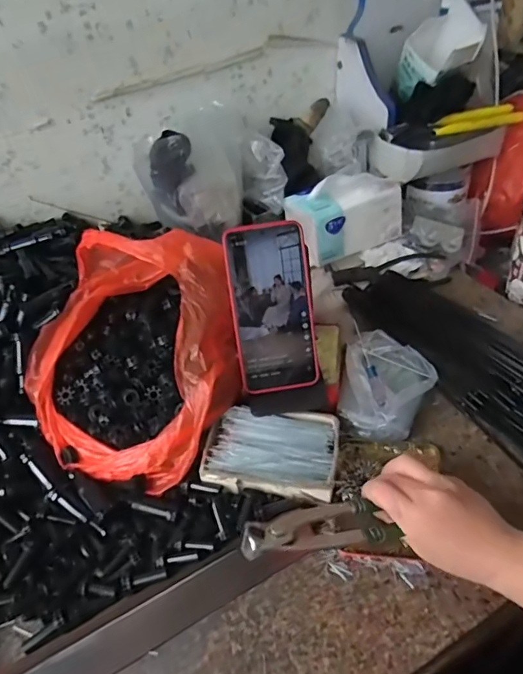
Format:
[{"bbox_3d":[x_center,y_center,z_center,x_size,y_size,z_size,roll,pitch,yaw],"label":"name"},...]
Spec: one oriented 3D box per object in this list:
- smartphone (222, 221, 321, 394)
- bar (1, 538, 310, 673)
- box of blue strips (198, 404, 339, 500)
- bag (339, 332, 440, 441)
[{"bbox_3d":[0.011,-0.027,0.492,0.078,0.160,0.008,-9,12,-3],"label":"smartphone"},{"bbox_3d":[-0.095,0.228,0.406,0.259,0.019,0.041,-24,47,-18],"label":"bar"},{"bbox_3d":[0.010,0.113,0.494,0.125,0.024,0.083,2,44,9],"label":"box of blue strips"},{"bbox_3d":[0.134,0.053,0.539,0.091,0.049,0.113,8,45,15],"label":"bag"}]

